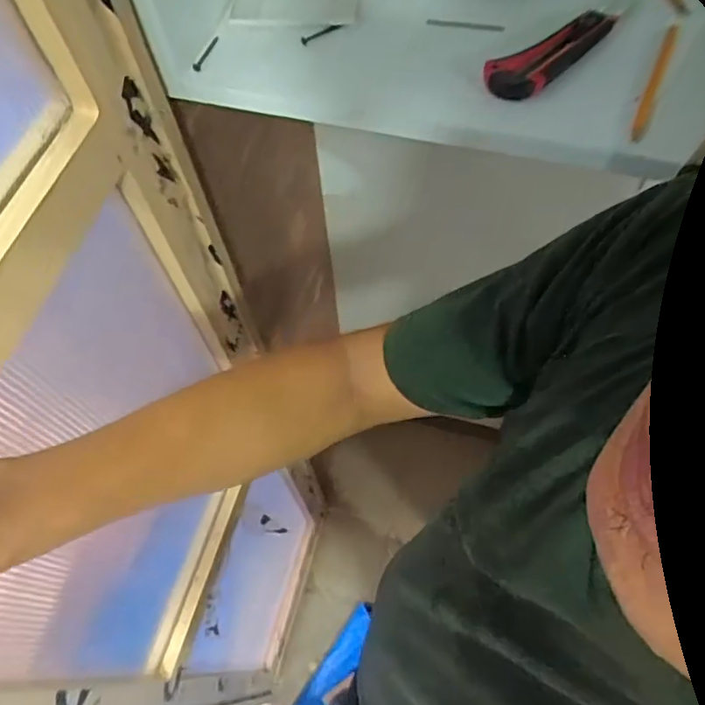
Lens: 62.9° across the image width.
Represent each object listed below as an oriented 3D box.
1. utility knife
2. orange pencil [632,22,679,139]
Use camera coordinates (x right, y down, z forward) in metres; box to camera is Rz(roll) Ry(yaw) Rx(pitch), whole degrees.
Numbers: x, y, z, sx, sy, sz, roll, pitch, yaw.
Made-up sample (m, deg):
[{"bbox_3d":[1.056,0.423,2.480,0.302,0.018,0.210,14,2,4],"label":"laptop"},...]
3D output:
[{"bbox_3d":[0.162,-0.246,0.470,0.129,0.016,0.041,-40,68,-17],"label":"utility knife"},{"bbox_3d":[0.239,-0.213,0.453,0.009,0.012,0.134,22,65,13],"label":"orange pencil"}]

